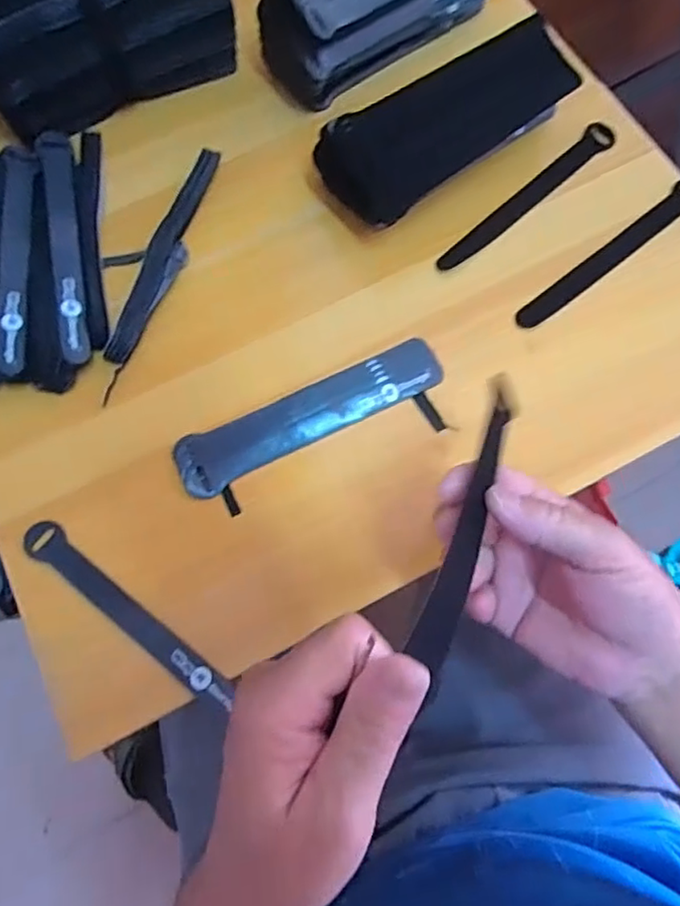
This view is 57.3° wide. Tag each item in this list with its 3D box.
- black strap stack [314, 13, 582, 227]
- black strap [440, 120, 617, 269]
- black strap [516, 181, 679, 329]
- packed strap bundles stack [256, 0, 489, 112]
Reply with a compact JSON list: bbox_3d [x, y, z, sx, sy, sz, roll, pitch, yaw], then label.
[{"bbox_3d":[0.086,-0.258,0.489,0.209,0.074,0.064,-31,74,-8],"label":"black strap stack"},{"bbox_3d":[0.153,-0.208,0.505,0.191,0.004,0.021,-42,86,-10],"label":"black strap"},{"bbox_3d":[0.214,-0.156,0.491,0.193,0.007,0.022,-39,75,-10],"label":"black strap"},{"bbox_3d":[0.037,-0.378,0.516,0.203,0.088,0.072,-34,74,-9],"label":"packed strap bundles stack"}]

